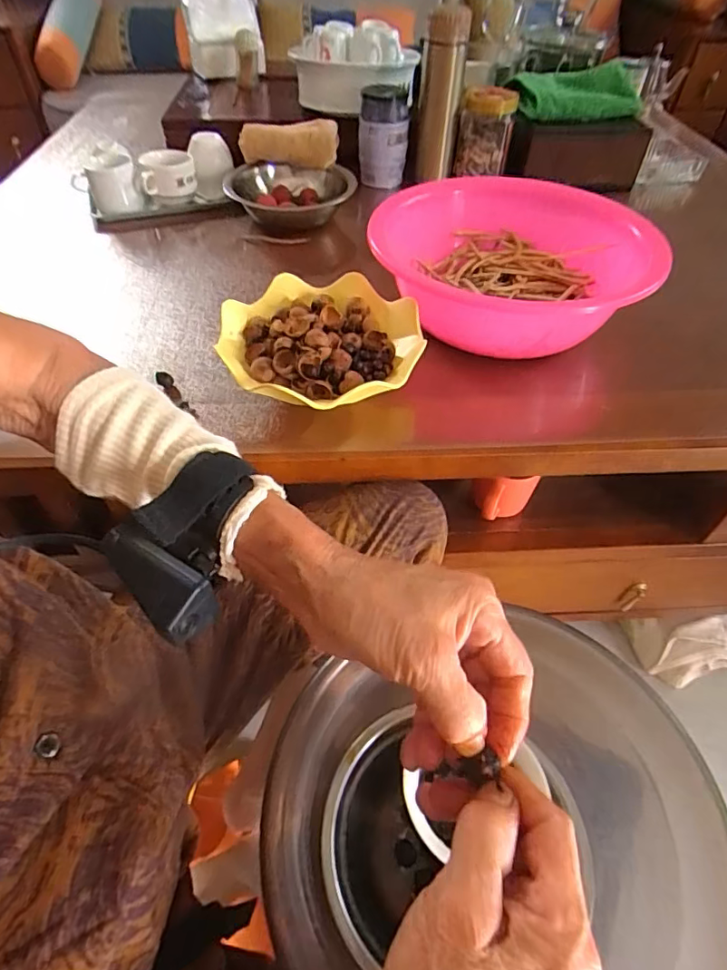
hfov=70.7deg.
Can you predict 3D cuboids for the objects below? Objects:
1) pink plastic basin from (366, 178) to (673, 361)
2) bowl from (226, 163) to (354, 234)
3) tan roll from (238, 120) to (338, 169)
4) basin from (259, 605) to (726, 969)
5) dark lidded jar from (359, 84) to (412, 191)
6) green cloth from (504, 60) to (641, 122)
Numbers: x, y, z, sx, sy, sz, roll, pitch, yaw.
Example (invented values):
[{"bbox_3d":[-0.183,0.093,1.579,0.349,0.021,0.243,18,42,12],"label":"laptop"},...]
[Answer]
[{"bbox_3d":[0.171,-0.247,0.604,0.295,0.105,0.319,-1,49,1],"label":"pink plastic basin"},{"bbox_3d":[-0.114,-0.459,0.820,0.189,0.057,0.189,-1,49,1],"label":"bowl"},{"bbox_3d":[-0.121,-0.551,0.829,0.156,0.050,0.052,5,50,4],"label":"tan roll"},{"bbox_3d":[0.076,0.207,0.294,0.232,0.092,0.207,-11,50,-9],"label":"basin"},{"bbox_3d":[0.035,-0.593,0.879,0.083,0.132,0.065,3,50,2],"label":"dark lidded jar"},{"bbox_3d":[0.371,-0.685,0.900,0.234,0.046,0.140,-17,51,-14],"label":"green cloth"}]

